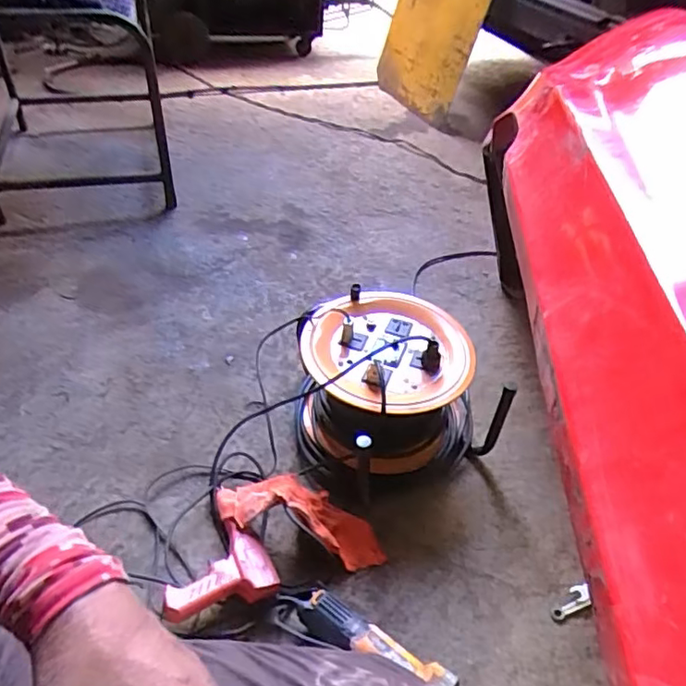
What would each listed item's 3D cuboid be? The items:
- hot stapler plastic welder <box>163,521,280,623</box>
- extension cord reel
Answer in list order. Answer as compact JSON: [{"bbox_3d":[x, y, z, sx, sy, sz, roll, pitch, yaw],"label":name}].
[{"bbox_3d":[-0.179,0.317,0.821,0.150,0.052,0.130,-15,46,-20],"label":"hot stapler plastic welder"},{"bbox_3d":[0.079,0.061,1.013,0.307,0.181,0.299,2,43,-2],"label":"extension cord reel"}]

